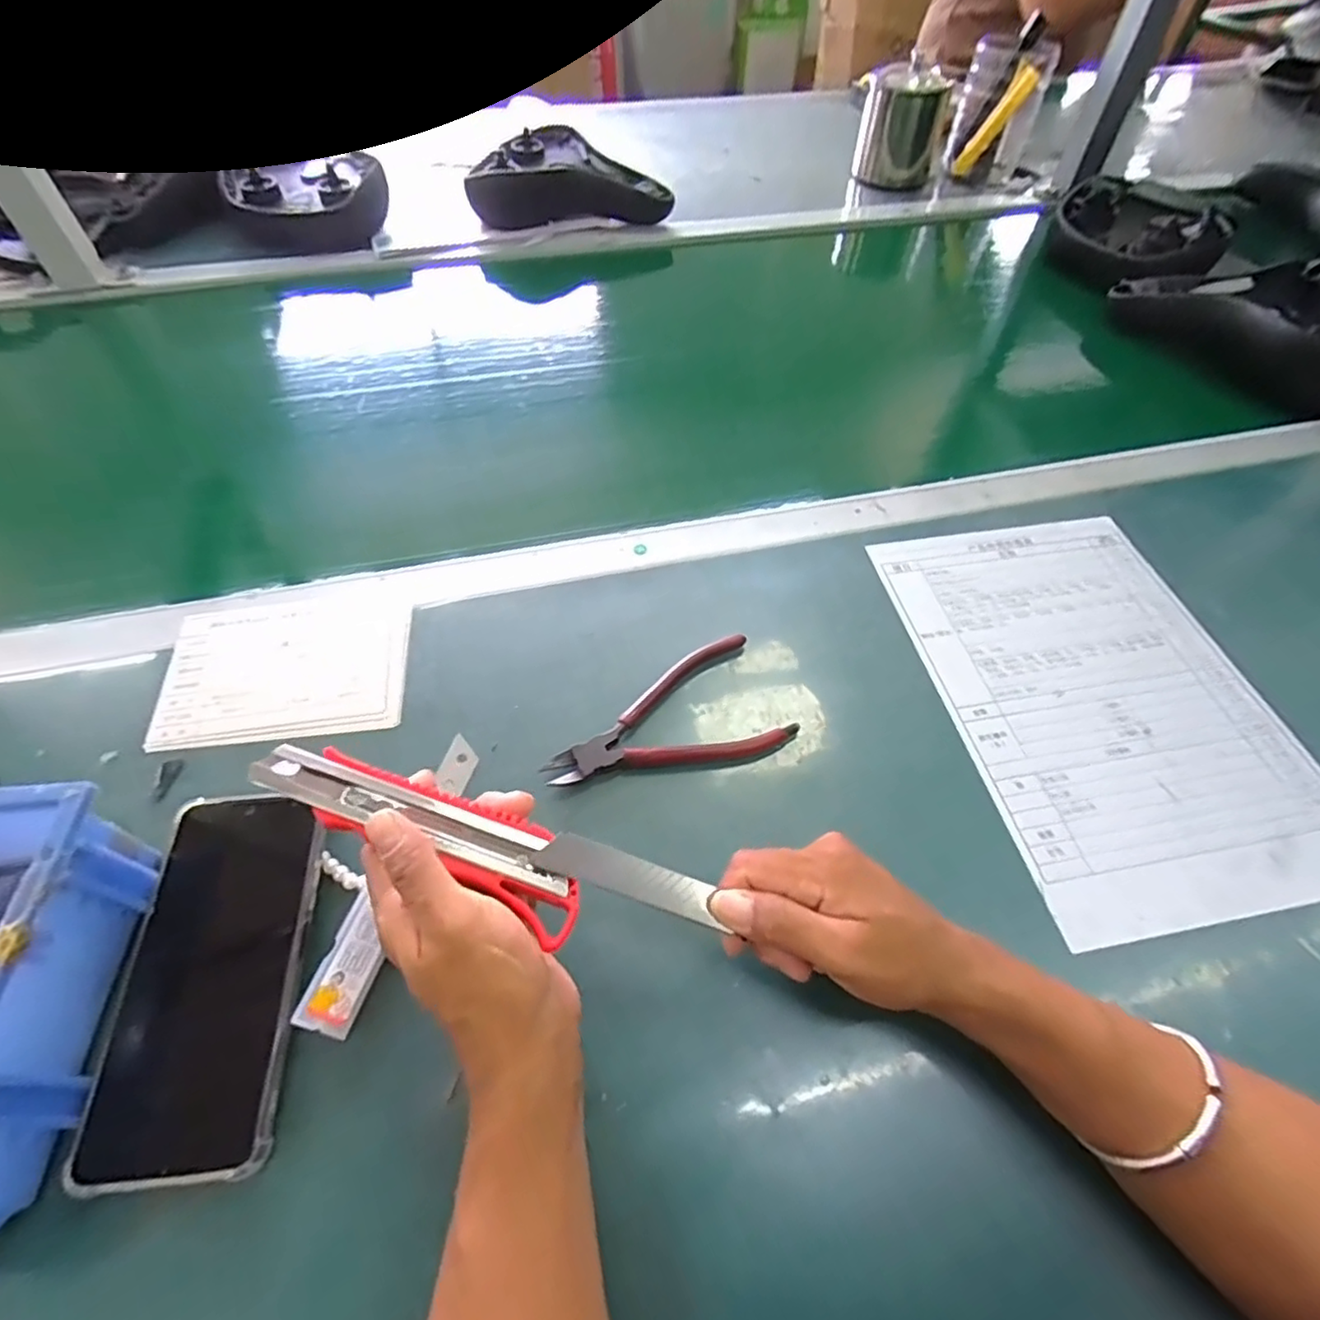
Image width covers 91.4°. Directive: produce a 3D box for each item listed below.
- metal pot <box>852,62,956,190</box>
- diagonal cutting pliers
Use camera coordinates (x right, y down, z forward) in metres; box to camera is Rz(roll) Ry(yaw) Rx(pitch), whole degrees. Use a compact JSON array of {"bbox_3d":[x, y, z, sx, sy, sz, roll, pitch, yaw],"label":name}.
[{"bbox_3d":[0.340,-0.752,0.905,0.108,0.125,0.092,18,57,11],"label":"metal pot"},{"bbox_3d":[0.002,0.038,0.391,0.145,0.019,0.072,-19,57,-14],"label":"diagonal cutting pliers"}]

